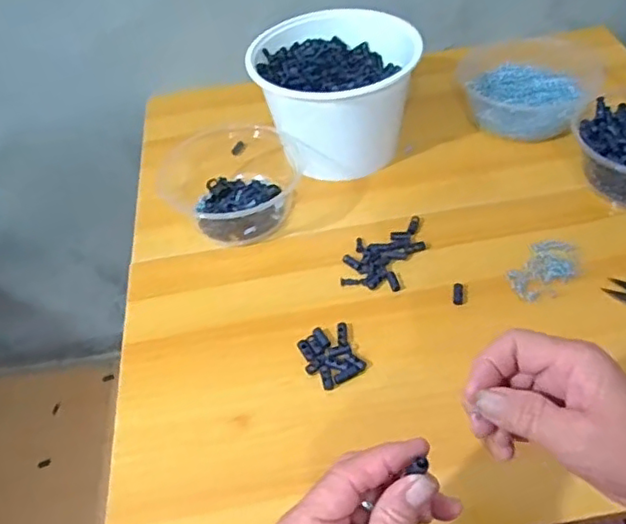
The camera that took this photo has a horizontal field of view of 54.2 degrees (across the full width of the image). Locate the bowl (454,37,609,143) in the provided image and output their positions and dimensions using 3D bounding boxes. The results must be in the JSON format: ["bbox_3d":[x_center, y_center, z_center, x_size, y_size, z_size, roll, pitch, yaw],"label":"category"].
[{"bbox_3d":[0.230,-0.183,0.660,0.138,0.055,0.145,-3,46,3],"label":"bowl"}]

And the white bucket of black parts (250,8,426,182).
[{"bbox_3d":[0.024,-0.167,0.624,0.155,0.116,0.148,-3,46,3],"label":"white bucket of black parts"}]

